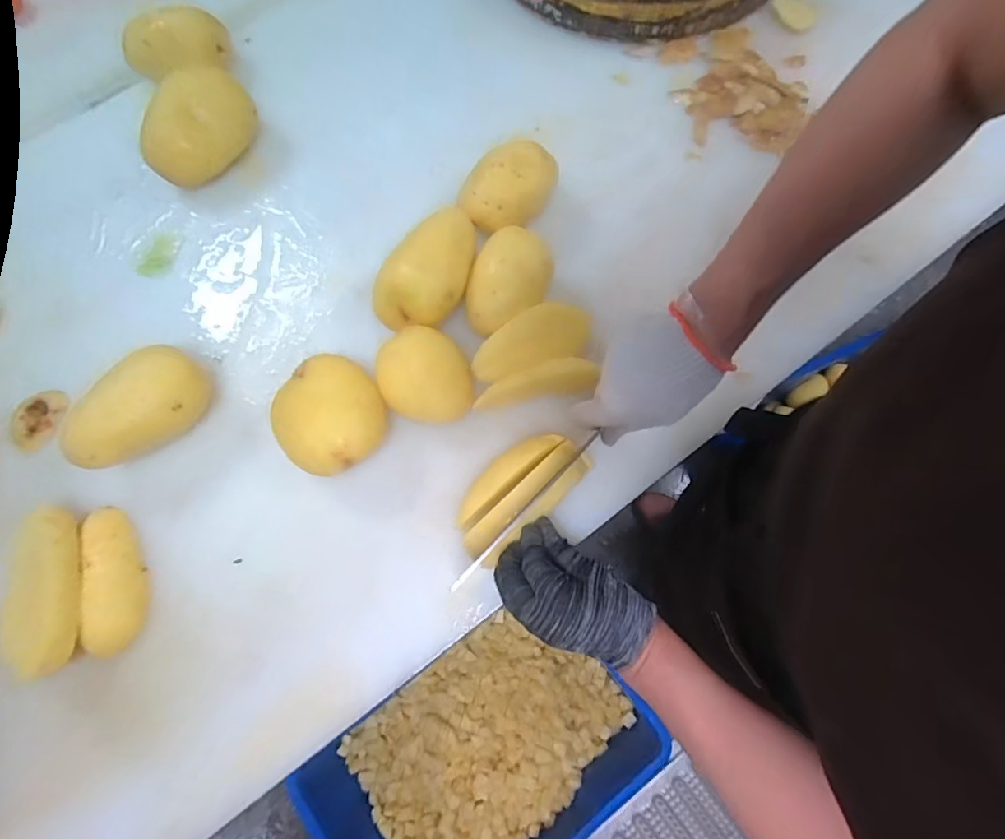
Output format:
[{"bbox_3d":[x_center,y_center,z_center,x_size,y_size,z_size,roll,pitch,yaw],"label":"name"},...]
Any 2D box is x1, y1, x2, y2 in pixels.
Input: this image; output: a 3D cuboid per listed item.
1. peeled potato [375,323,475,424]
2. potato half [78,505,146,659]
[{"bbox_3d":[-0.071,-0.039,0.466,0.081,0.062,0.083,-1,74,2],"label":"peeled potato"},{"bbox_3d":[-0.341,0.135,0.427,0.040,0.026,0.124,-14,74,-2],"label":"potato half"}]

